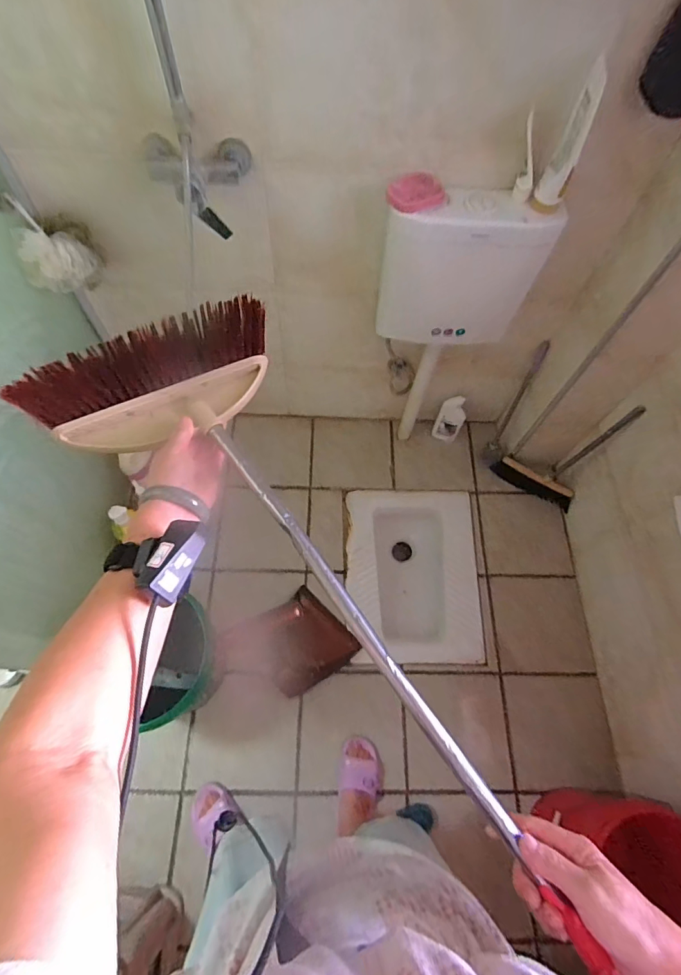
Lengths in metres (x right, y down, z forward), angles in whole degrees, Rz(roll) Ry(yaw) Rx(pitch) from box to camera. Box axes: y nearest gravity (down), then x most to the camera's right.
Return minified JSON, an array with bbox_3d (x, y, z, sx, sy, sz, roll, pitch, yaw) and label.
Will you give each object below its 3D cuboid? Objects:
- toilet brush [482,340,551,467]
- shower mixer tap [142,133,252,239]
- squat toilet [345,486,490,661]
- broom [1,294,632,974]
[{"bbox_3d":[0.574,-0.264,1.451,0.063,0.469,0.066,13,45,2],"label":"toilet brush"},{"bbox_3d":[-0.281,-0.588,0.853,0.200,0.106,0.145,5,66,-2],"label":"shower mixer tap"},{"bbox_3d":[0.231,0.298,1.499,0.427,0.197,0.574,3,66,-3],"label":"squat toilet"},{"bbox_3d":[-0.022,0.112,0.444,0.290,0.043,0.804,-34,73,-14],"label":"broom"}]

